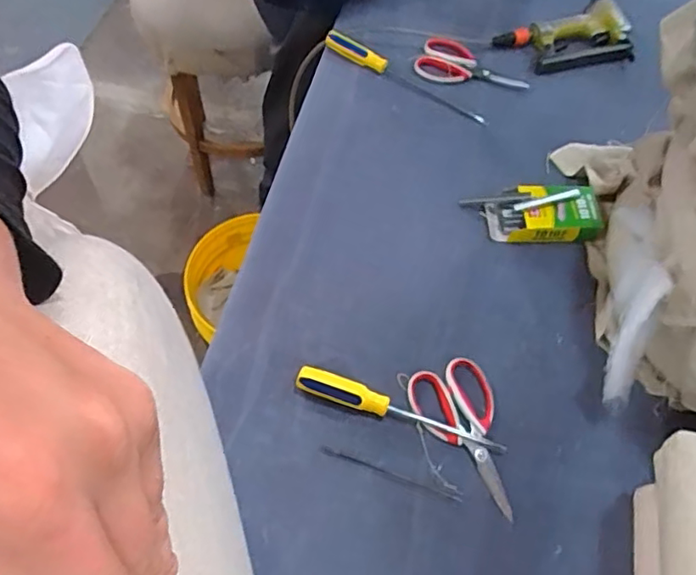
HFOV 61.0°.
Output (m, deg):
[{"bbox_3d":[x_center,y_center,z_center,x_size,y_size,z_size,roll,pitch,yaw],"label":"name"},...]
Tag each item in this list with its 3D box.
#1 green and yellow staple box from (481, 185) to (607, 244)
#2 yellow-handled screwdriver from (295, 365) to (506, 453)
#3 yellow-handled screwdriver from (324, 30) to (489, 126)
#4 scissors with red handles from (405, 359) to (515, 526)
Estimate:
[{"bbox_3d":[0.280,-0.106,0.847,0.158,0.037,0.086,3,60,0],"label":"green and yellow staple box"},{"bbox_3d":[0.055,0.145,0.695,0.241,0.024,0.026,20,61,6],"label":"yellow-handled screwdriver"},{"bbox_3d":[0.096,-0.348,0.983,0.301,0.027,0.029,31,64,6],"label":"yellow-handled screwdriver"},{"bbox_3d":[0.152,0.172,0.699,0.101,0.025,0.190,-27,65,-17],"label":"scissors with red handles"}]

